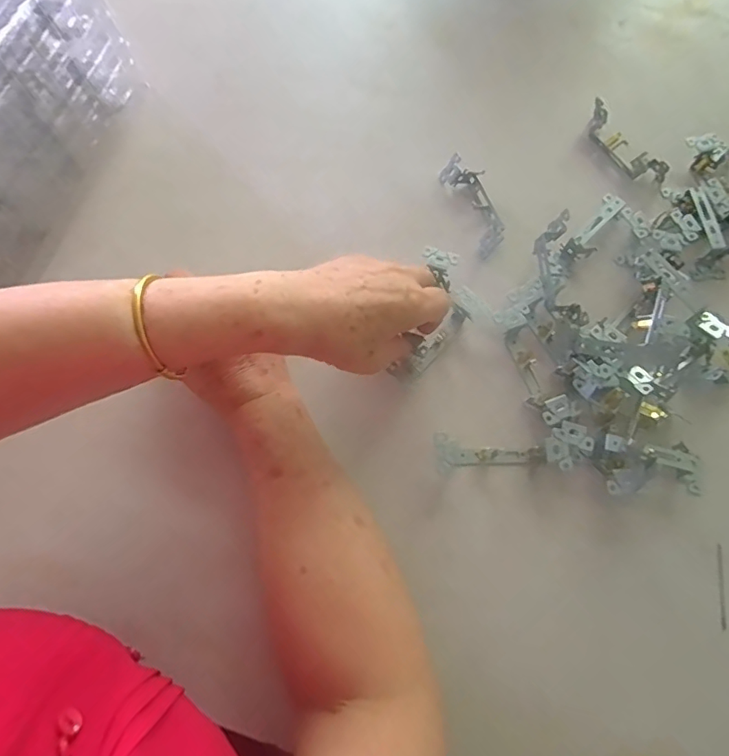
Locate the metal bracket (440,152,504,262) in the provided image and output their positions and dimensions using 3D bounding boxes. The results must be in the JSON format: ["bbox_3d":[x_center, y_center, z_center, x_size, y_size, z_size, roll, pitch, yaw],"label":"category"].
[{"bbox_3d":[0.111,-0.168,0.483,0.035,0.026,0.105,-20,70,-6],"label":"metal bracket"}]

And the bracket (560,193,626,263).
[{"bbox_3d":[0.218,-0.142,0.472,0.025,0.028,0.071,39,75,14],"label":"bracket"}]

